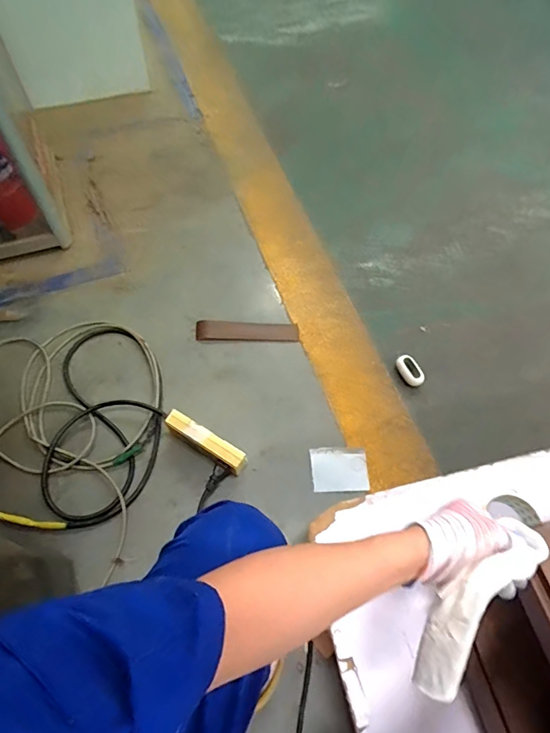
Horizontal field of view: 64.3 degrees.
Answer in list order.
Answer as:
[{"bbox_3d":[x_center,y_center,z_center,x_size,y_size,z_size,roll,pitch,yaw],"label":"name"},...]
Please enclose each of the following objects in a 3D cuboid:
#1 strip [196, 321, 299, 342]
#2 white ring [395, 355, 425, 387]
[{"bbox_3d":[-0.062,-0.081,1.011,0.233,0.016,0.051,1,66,-8],"label":"strip"},{"bbox_3d":[0.296,0.010,0.960,0.040,0.025,0.073,-23,67,-14],"label":"white ring"}]

